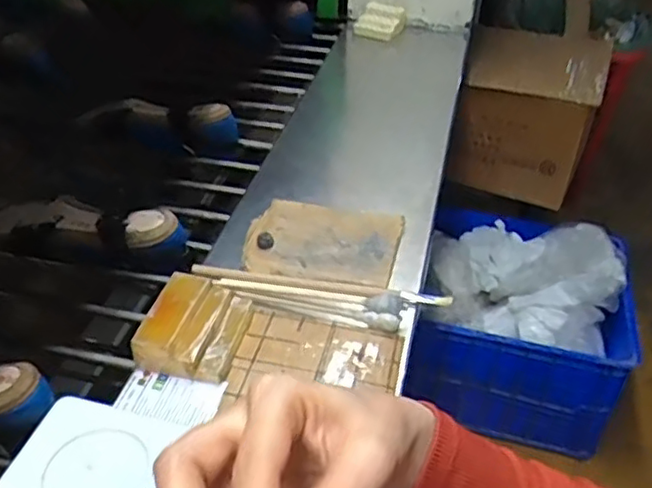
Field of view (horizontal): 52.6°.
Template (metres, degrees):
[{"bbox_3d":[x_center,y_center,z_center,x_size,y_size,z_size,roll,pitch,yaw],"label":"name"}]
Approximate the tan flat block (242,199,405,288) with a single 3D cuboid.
[{"bbox_3d":[-0.003,-0.006,0.745,0.167,0.009,0.130,6,39,8],"label":"tan flat block"}]

